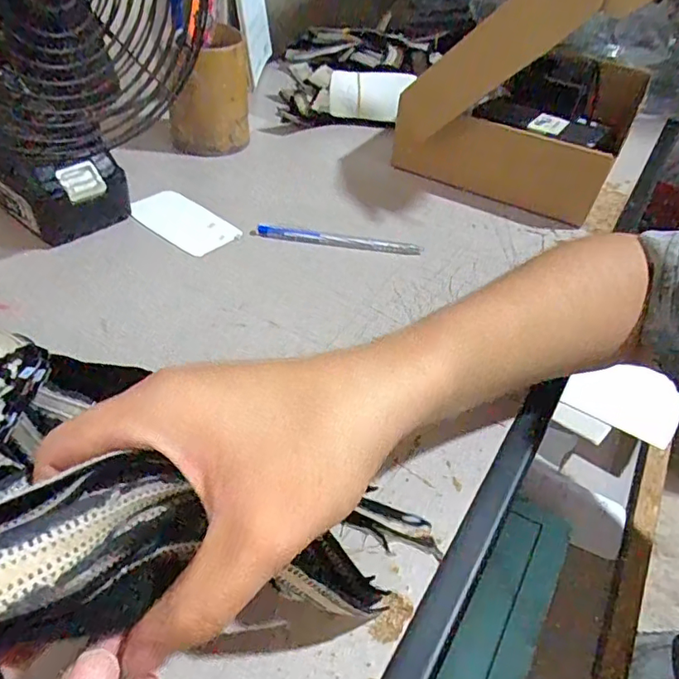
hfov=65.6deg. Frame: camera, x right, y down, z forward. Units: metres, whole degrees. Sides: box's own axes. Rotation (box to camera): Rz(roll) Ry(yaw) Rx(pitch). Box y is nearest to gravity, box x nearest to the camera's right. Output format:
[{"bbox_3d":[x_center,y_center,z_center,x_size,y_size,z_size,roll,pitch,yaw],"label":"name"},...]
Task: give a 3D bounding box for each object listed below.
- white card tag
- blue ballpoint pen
[{"bbox_3d":[-0.133,-0.102,0.450,0.098,0.004,0.055,30,48,23],"label":"white card tag"},{"bbox_3d":[0.000,-0.083,0.440,0.136,0.008,0.012,6,43,-1],"label":"blue ballpoint pen"}]

